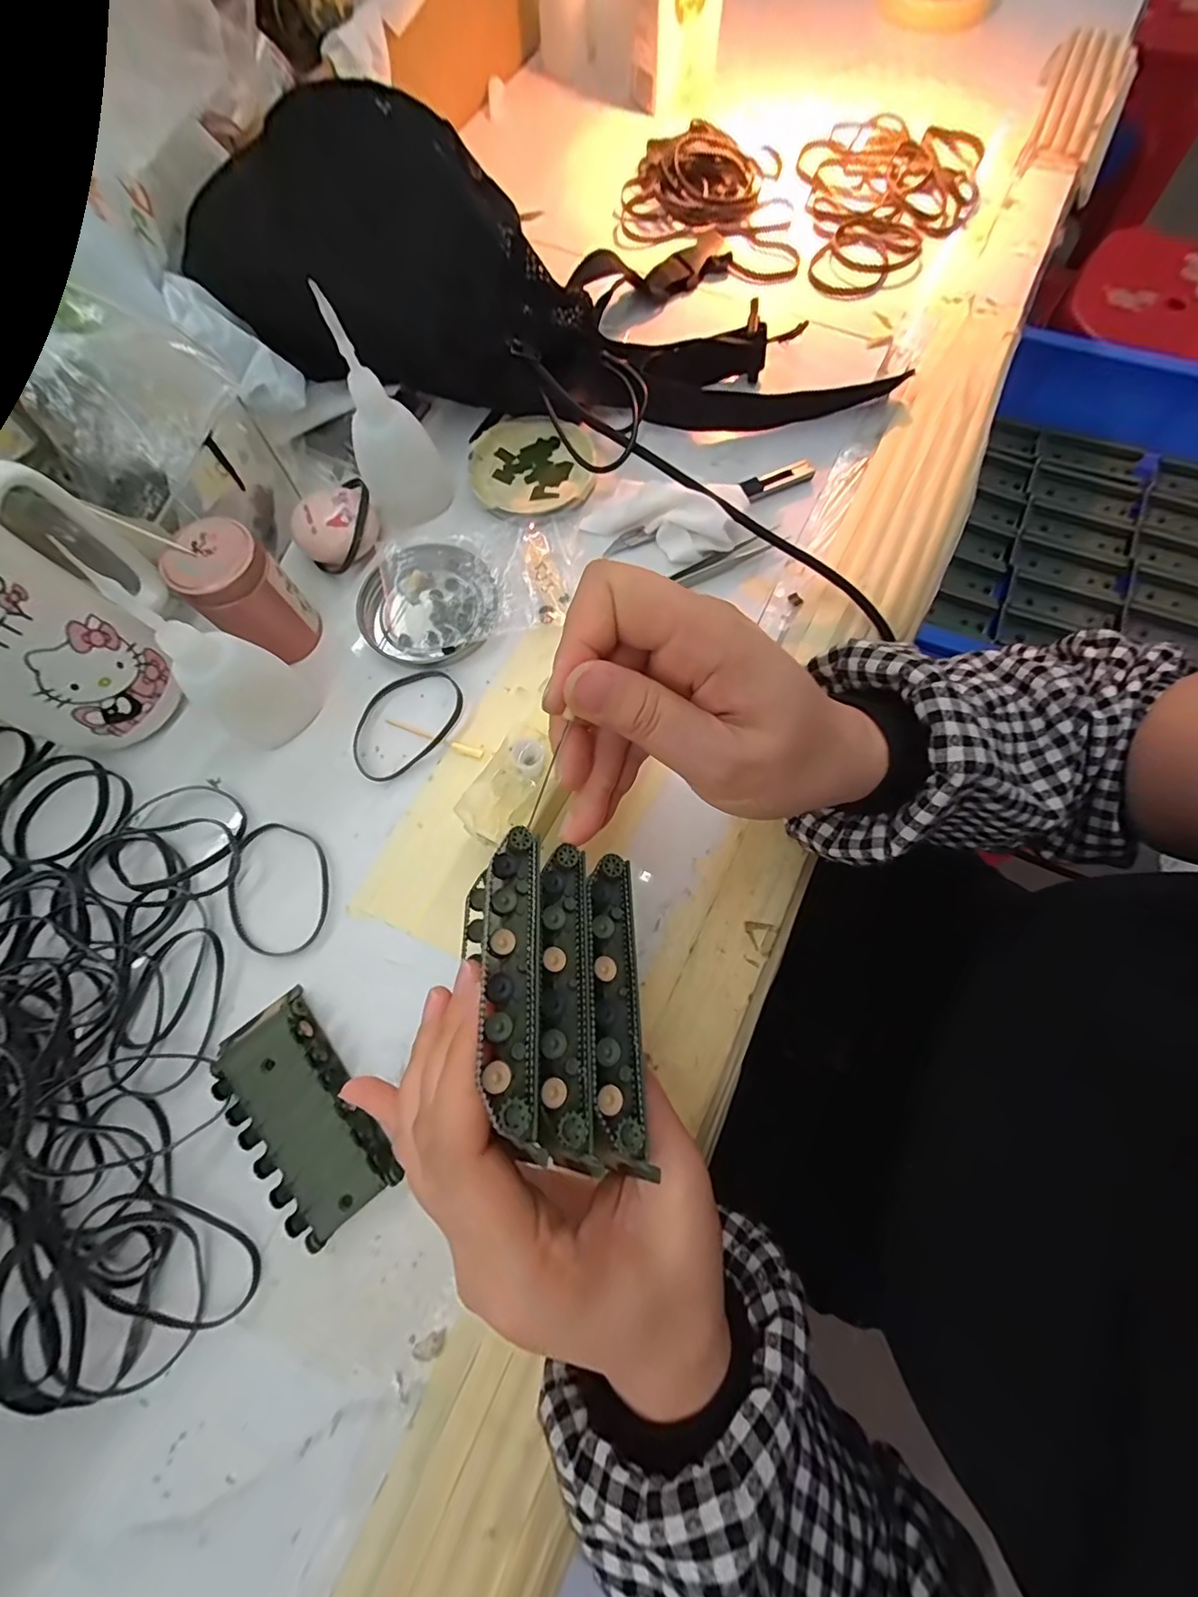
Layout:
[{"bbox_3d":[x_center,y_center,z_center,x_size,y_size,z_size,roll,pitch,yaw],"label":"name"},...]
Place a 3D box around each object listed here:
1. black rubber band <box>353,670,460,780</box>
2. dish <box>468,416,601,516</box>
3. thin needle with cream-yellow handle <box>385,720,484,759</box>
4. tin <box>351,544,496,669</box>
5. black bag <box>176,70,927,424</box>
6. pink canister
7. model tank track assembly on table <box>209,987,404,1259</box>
[{"bbox_3d":[-0.107,-0.043,0.290,0.070,0.004,0.047,-42,77,-11],"label":"black rubber band"},{"bbox_3d":[-0.041,-0.209,0.335,0.079,0.013,0.070,-2,73,1],"label":"dish"},{"bbox_3d":[-0.091,-0.033,0.287,0.058,0.004,0.005,19,75,7],"label":"thin needle with cream-yellow handle"},{"bbox_3d":[-0.097,-0.112,0.304,0.077,0.012,0.076,0,73,1],"label":"tin"},{"bbox_3d":[-0.025,-0.292,0.324,0.416,0.104,0.128,9,73,-9],"label":"black bag"},{"bbox_3d":[-0.184,-0.106,0.278,0.039,0.061,0.043,42,78,12],"label":"pink canister"},{"bbox_3d":[-0.130,0.136,0.231,0.045,0.014,0.095,-37,76,-9],"label":"model tank track assembly on table"}]

